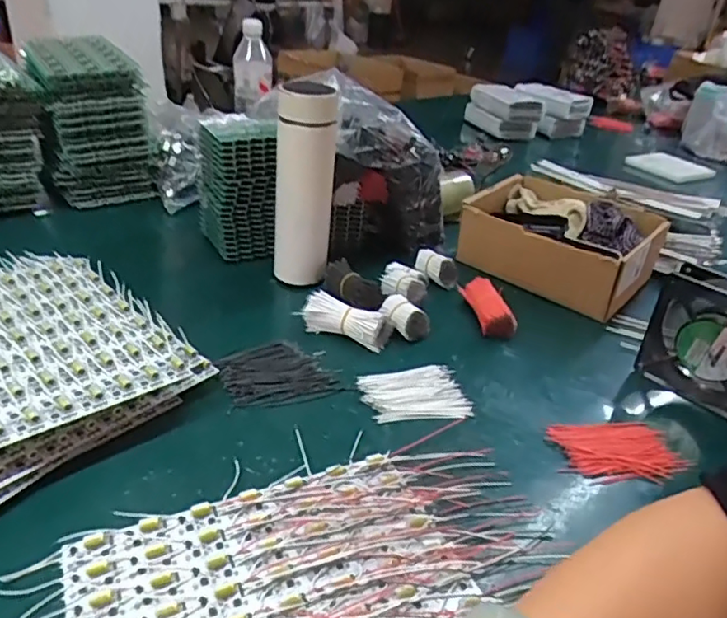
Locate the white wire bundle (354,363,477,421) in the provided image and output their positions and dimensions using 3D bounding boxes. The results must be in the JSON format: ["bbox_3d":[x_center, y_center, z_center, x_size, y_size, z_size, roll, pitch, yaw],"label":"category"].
[{"bbox_3d":[0.047,0.076,0.552,0.095,0.011,0.064,-3,33,-14],"label":"white wire bundle"}]

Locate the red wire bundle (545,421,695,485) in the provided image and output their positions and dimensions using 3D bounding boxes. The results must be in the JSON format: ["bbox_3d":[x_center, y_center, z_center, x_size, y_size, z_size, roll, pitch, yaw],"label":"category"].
[{"bbox_3d":[0.222,0.123,0.517,0.110,0.011,0.067,2,32,-7],"label":"red wire bundle"}]

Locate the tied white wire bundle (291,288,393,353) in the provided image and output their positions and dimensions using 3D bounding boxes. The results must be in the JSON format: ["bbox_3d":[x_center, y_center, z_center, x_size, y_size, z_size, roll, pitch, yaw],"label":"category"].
[{"bbox_3d":[-0.021,0.011,0.626,0.098,0.036,0.032,15,33,14],"label":"tied white wire bundle"}]

